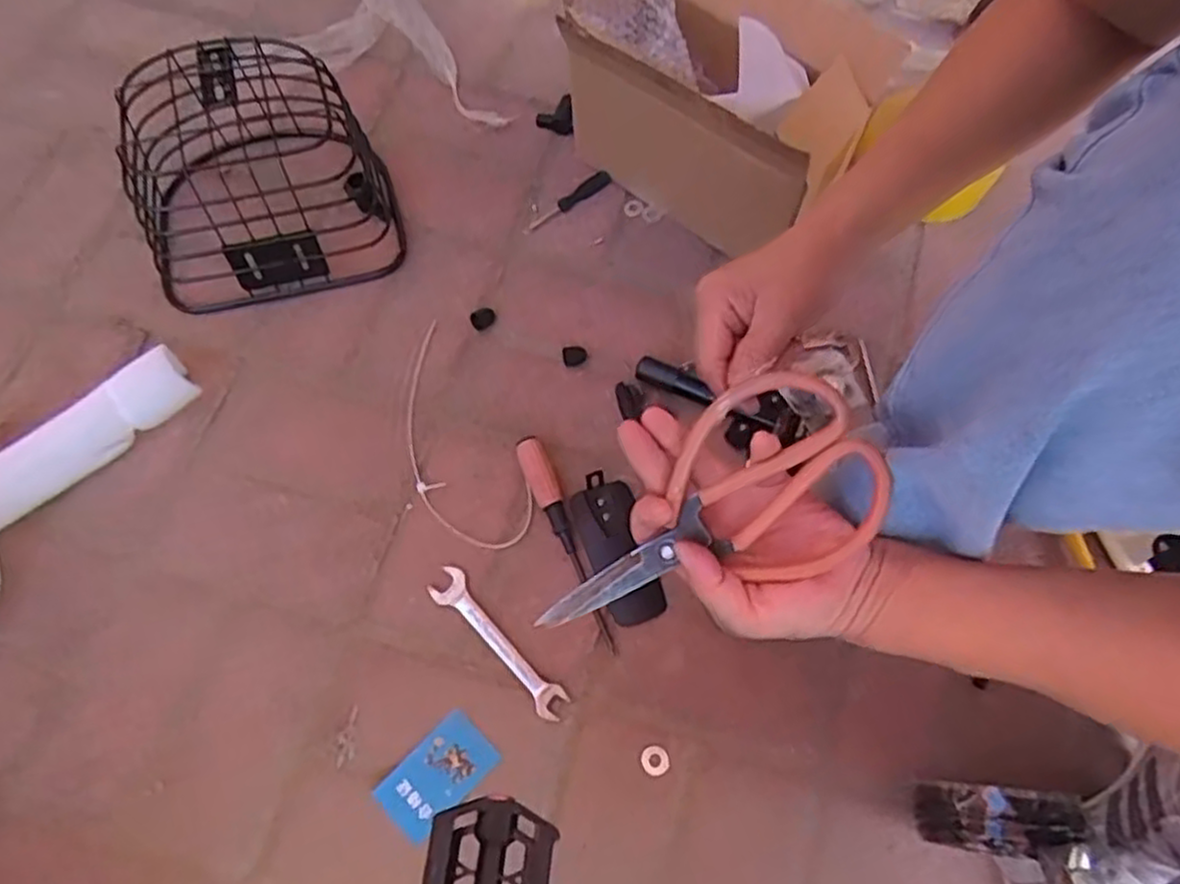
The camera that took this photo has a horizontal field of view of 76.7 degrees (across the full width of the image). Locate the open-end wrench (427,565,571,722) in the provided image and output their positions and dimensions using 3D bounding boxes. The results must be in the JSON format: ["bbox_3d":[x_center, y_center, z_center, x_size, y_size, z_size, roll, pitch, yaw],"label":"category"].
[{"bbox_3d":[-0.079,0.168,0.627,0.031,0.013,0.153,-40,76,-14],"label":"open-end wrench"}]

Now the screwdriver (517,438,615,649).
[{"bbox_3d":[-0.021,0.087,0.660,0.026,0.025,0.199,-21,72,-9],"label":"screwdriver"}]

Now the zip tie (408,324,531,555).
[{"bbox_3d":[-0.134,-0.001,0.701,0.091,0.005,0.234,-30,74,-11],"label":"zip tie"}]

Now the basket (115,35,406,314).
[{"bbox_3d":[-0.319,-0.258,0.726,0.228,0.146,0.191,-15,70,-8],"label":"basket"}]

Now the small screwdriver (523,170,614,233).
[{"bbox_3d":[-0.024,-0.255,0.795,0.112,0.013,0.017,-37,76,-13],"label":"small screwdriver"}]

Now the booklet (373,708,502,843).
[{"bbox_3d":[-0.121,0.264,0.594,0.056,0.004,0.088,42,71,17],"label":"booklet"}]

